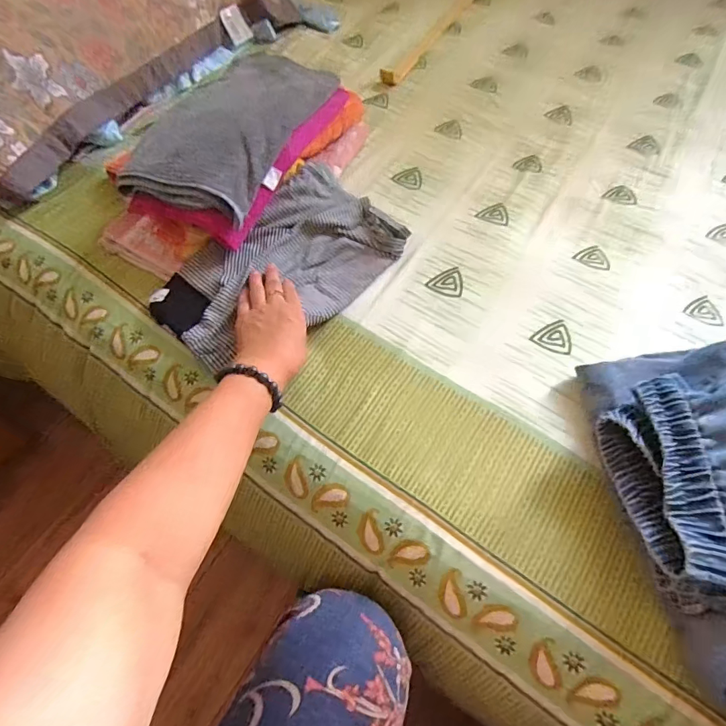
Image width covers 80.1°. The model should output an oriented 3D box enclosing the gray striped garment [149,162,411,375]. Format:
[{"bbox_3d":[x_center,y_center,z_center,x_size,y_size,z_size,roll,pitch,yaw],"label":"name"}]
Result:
[{"bbox_3d":[-0.100,-0.127,0.551,0.306,0.050,0.191,-41,68,-19],"label":"gray striped garment"}]

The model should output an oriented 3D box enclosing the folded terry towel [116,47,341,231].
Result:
[{"bbox_3d":[-0.170,-0.335,0.589,0.176,0.049,0.322,17,61,10],"label":"folded terry towel"}]

